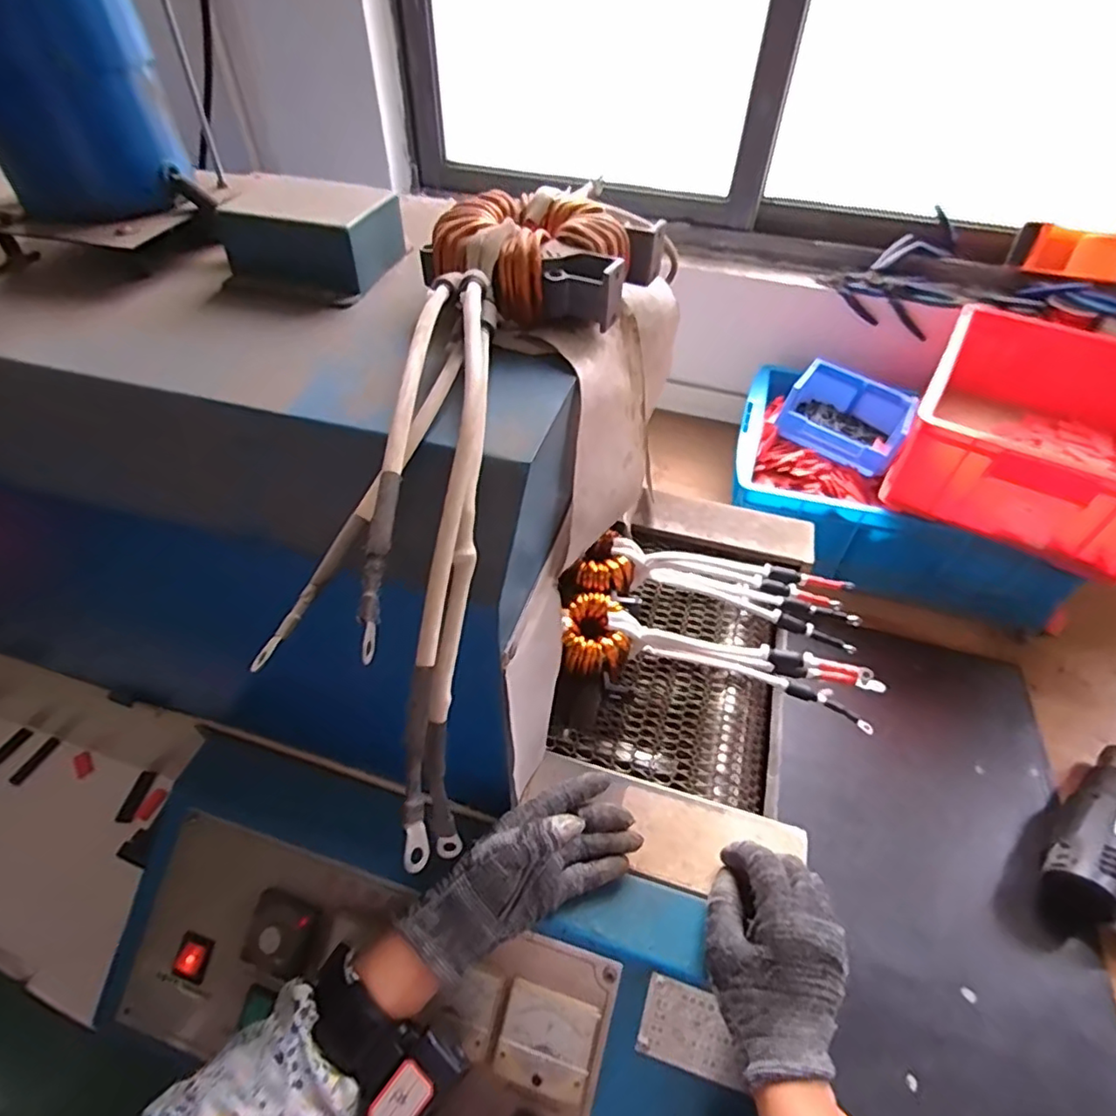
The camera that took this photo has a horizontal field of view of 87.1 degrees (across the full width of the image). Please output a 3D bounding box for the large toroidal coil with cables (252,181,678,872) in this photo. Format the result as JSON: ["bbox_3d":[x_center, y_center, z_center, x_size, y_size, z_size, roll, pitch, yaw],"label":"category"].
[{"bbox_3d":[-0.031,-0.064,0.309,0.124,0.117,0.397,9,64,13],"label":"large toroidal coil with cables"}]

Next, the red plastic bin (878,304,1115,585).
[{"bbox_3d":[0.672,-0.182,0.836,0.296,0.147,0.386,29,53,20],"label":"red plastic bin"}]

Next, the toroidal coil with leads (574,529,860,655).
[{"bbox_3d":[0.173,0.028,0.622,0.307,0.084,0.076,12,47,-5],"label":"toroidal coil with leads"}]

